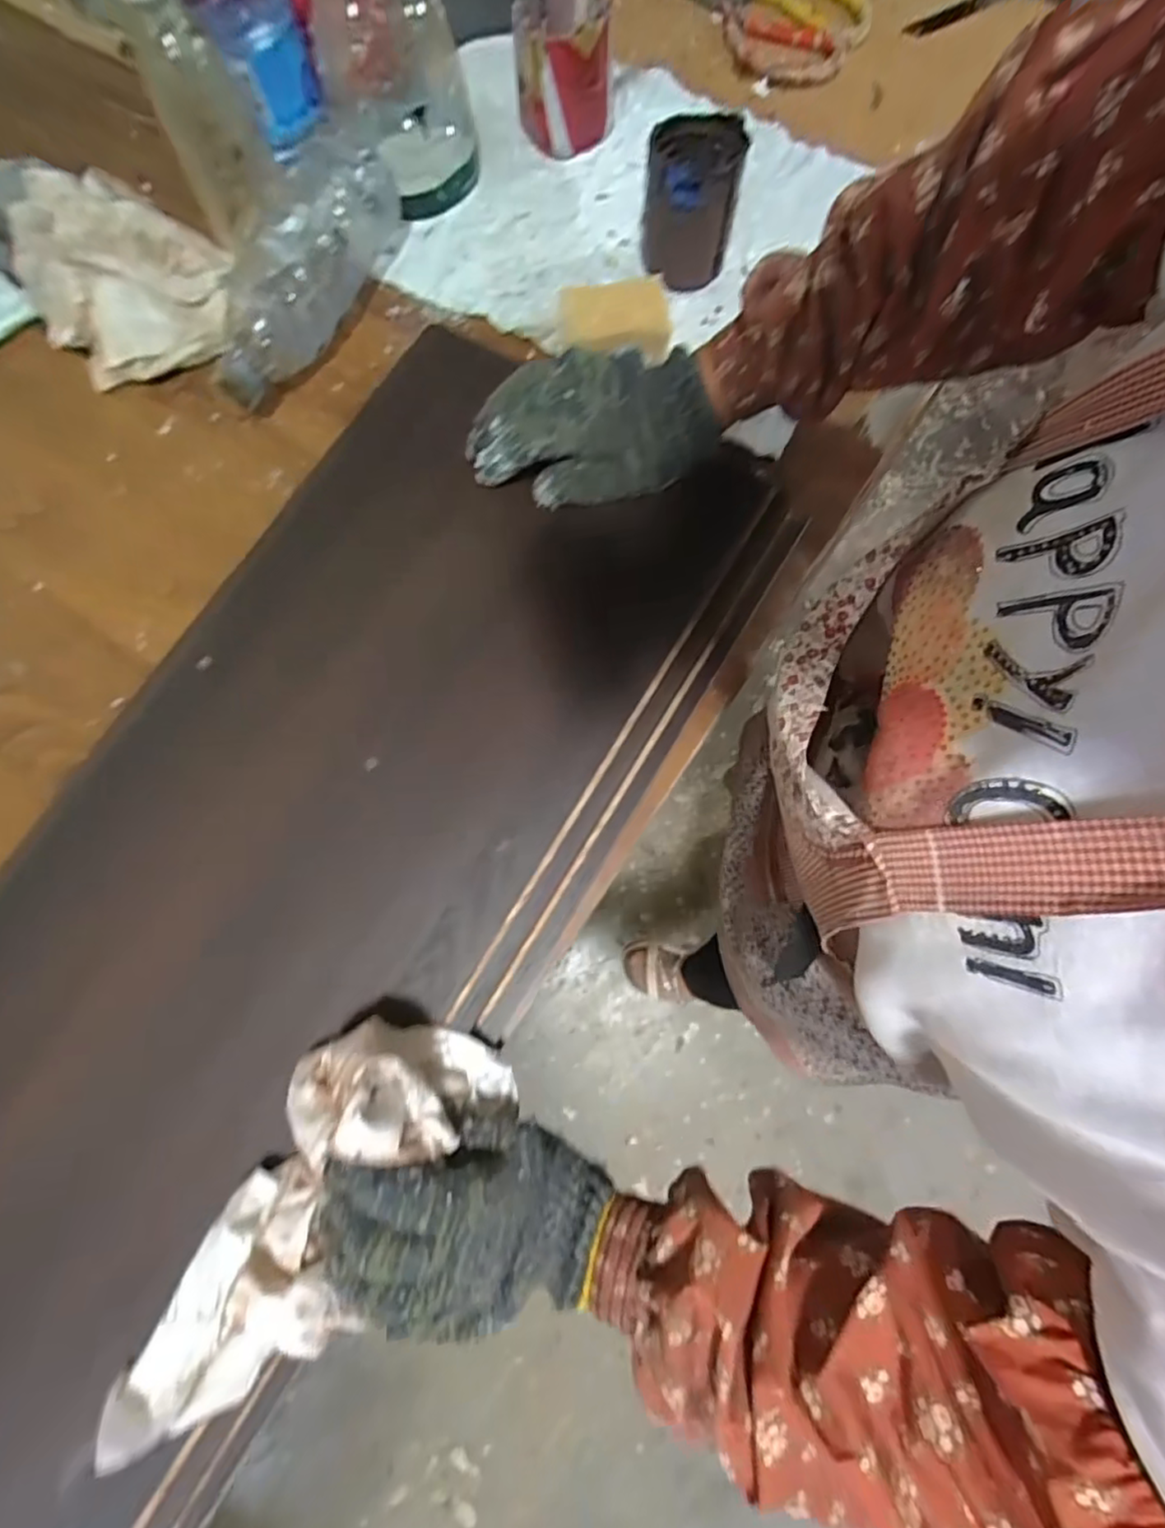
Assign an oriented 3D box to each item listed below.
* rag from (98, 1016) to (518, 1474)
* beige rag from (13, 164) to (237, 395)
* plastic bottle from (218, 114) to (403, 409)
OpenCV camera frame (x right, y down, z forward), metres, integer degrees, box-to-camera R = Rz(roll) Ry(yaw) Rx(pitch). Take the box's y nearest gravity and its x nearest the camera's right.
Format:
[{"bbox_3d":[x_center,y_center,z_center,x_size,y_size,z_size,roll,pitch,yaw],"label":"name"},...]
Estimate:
[{"bbox_3d":[-0.135,0.224,0.297,0.093,0.076,0.224,37,83,7],"label":"rag"},{"bbox_3d":[-0.328,-0.348,0.451,0.141,0.051,0.136,-12,79,-1],"label":"beige rag"},{"bbox_3d":[-0.195,-0.341,0.441,0.068,0.070,0.196,15,80,4],"label":"plastic bottle"}]

